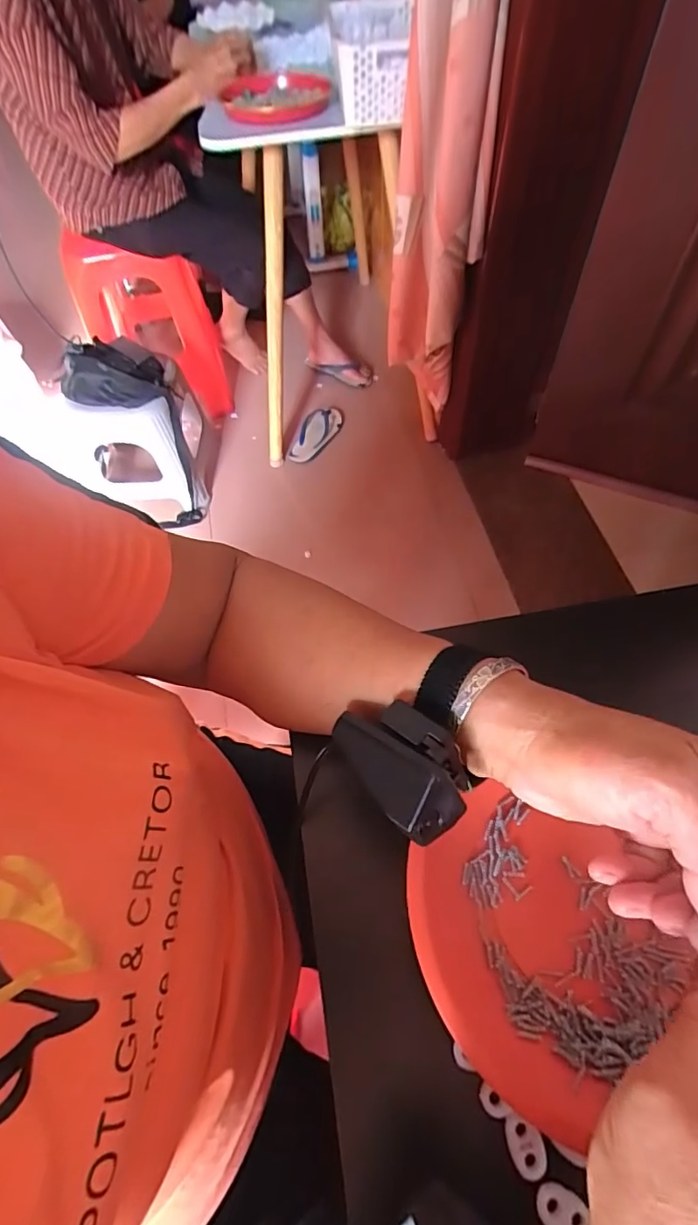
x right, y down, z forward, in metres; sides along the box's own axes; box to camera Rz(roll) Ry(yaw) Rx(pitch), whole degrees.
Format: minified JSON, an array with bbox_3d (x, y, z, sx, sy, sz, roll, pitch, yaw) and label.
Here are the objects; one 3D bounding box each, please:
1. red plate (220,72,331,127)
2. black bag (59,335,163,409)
[{"bbox_3d":[-0.133,-0.964,0.989,0.193,0.036,0.225,-3,60,1],"label":"red plate"},{"bbox_3d":[-0.526,-0.546,1.197,0.213,0.089,0.166,9,61,8],"label":"black bag"}]

